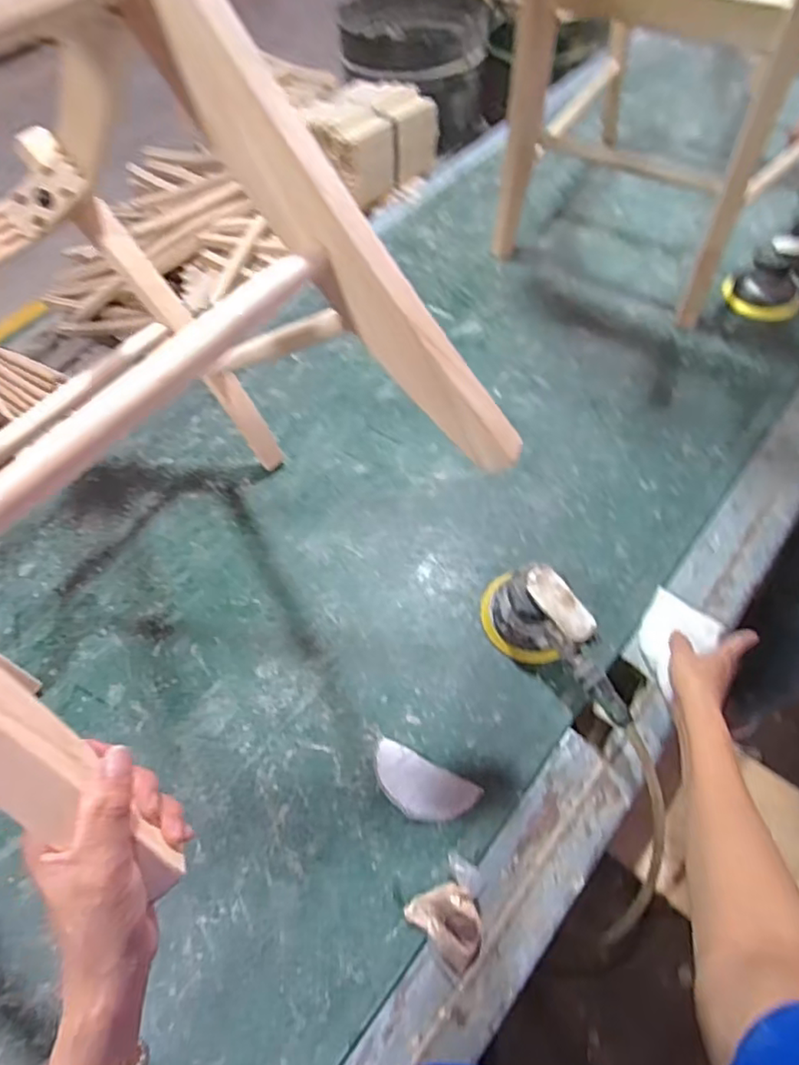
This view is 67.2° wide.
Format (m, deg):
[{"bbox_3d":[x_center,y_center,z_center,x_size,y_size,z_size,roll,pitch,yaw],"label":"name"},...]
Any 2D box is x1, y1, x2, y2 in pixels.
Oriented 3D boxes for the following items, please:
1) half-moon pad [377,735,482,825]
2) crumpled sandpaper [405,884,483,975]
[{"bbox_3d":[0.022,0.271,0.641,0.116,0.016,0.058,22,61,18],"label":"half-moon pad"},{"bbox_3d":[0.048,0.364,0.565,0.071,0.044,0.052,36,66,24],"label":"crumpled sandpaper"}]

